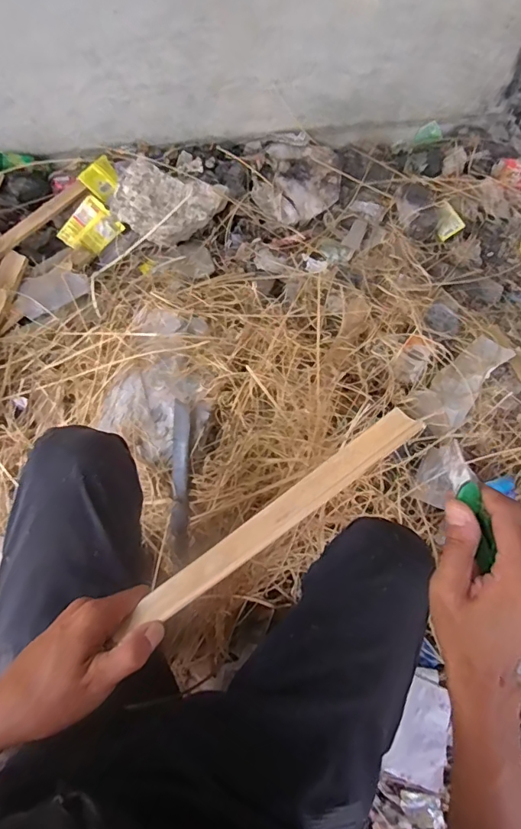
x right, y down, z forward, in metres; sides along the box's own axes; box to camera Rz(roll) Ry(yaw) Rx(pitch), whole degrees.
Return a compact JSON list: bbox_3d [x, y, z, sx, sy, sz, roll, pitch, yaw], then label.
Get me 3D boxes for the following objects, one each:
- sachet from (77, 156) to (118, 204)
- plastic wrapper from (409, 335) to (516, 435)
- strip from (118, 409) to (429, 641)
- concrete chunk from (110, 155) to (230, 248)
[{"bbox_3d":[-0.371,-0.553,1.095,0.080,0.009,0.085,45,75,-9],"label":"sachet"},{"bbox_3d":[0.425,-0.065,0.973,0.275,0.068,0.104,-40,76,-16],"label":"plastic wrapper"},{"bbox_3d":[0.005,0.086,0.367,0.272,0.006,0.036,-38,32,4],"label":"strip"},{"bbox_3d":[-0.202,-0.469,1.046,0.227,0.101,0.160,13,70,2],"label":"concrete chunk"}]

